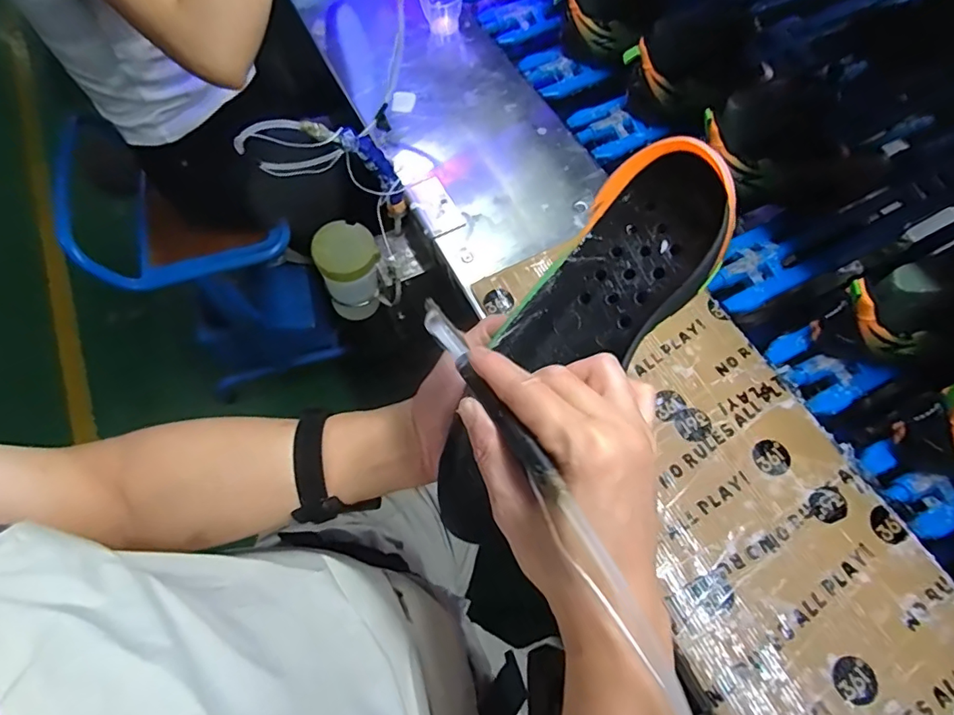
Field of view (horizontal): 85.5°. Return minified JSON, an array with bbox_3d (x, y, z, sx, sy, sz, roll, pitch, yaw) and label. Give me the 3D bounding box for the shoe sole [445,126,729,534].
[{"bbox_3d":[0.058,-0.009,0.320,0.087,0.046,0.262,38,92,17],"label":"shoe sole"}]

